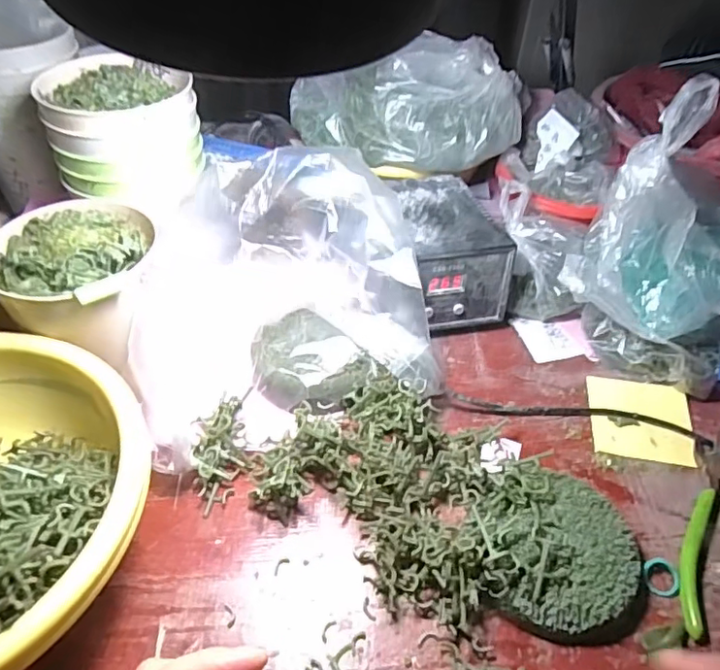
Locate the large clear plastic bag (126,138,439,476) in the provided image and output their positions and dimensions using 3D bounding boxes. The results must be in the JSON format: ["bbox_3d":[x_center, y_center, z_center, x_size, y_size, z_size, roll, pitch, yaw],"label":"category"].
[{"bbox_3d":[-0.067,-0.028,0.440,0.217,0.140,0.197,-11,47,-12],"label":"large clear plastic bag"}]

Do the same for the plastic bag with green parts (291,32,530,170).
[{"bbox_3d":[0.051,-0.237,0.568,0.222,0.091,0.132,9,46,8],"label":"plastic bag with green parts"}]

